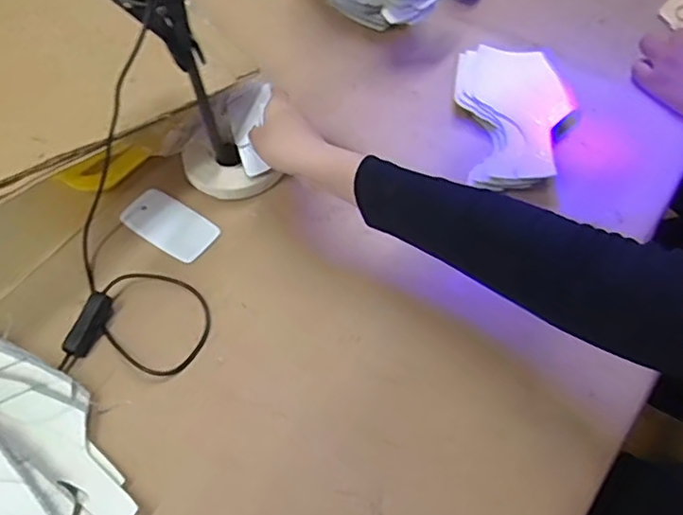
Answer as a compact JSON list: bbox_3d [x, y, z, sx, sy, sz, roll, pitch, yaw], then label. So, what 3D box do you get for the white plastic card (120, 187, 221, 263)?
[{"bbox_3d":[-0.177,-0.035,0.616,0.103,0.005,0.053,30,65,21],"label":"white plastic card"}]

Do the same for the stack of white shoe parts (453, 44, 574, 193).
[{"bbox_3d":[0.173,-0.148,0.601,0.109,0.019,0.187,4,58,6],"label":"stack of white shoe parts"}]

